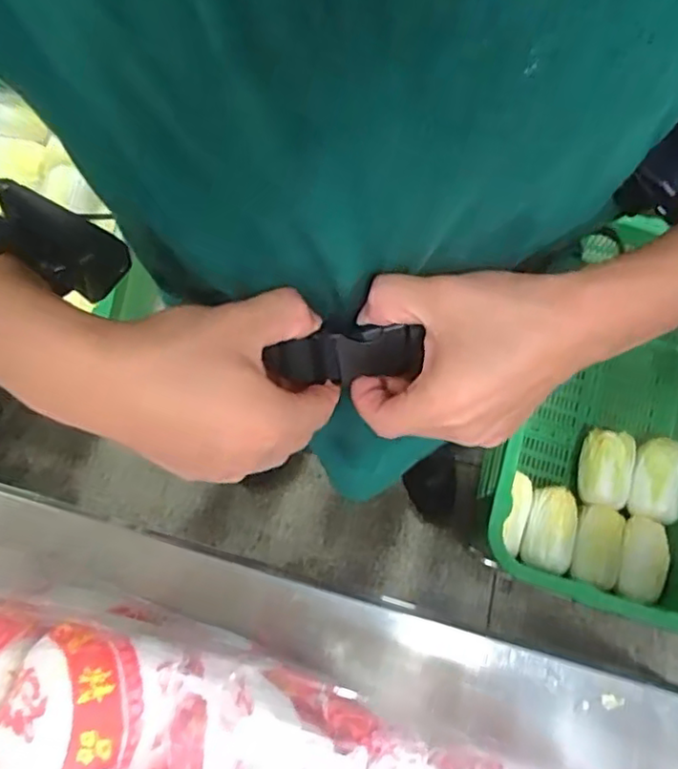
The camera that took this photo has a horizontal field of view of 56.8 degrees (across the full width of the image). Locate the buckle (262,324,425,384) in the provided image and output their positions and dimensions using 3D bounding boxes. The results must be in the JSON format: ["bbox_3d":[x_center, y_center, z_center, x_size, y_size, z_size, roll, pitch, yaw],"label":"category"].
[{"bbox_3d":[0.003,-0.018,0.335,0.074,0.032,0.015,-7,47,4],"label":"buckle"}]

